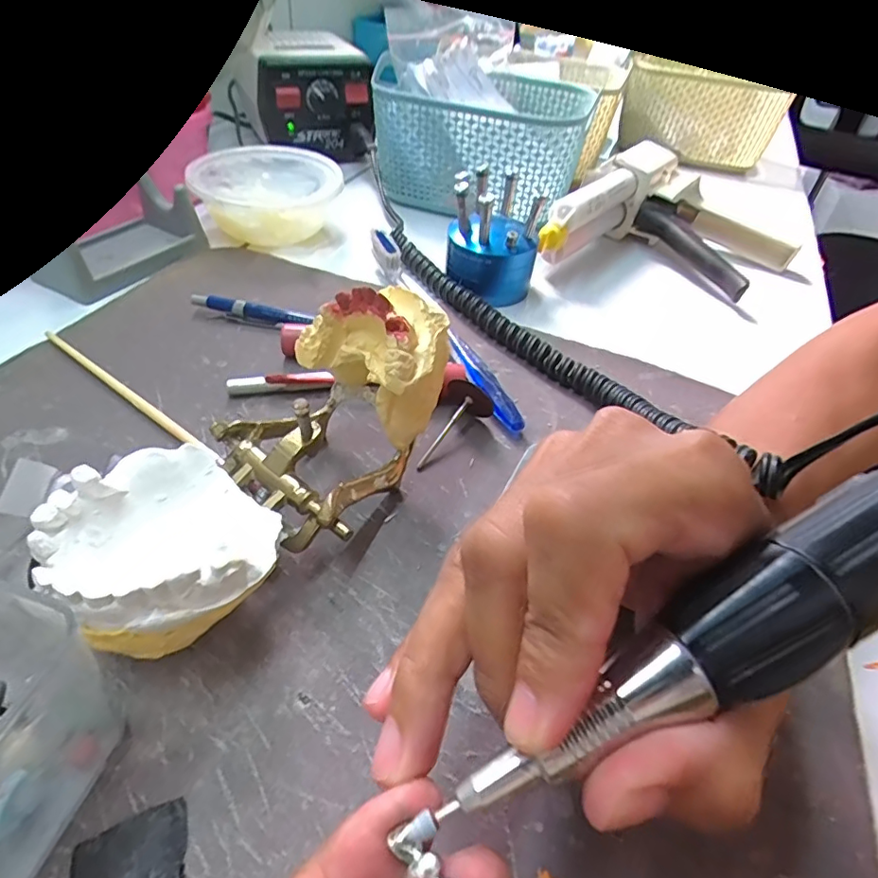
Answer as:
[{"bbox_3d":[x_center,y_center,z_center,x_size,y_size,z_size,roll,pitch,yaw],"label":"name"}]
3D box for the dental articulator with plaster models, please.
[{"bbox_3d":[-0.060,0.007,0.195,0.064,0.077,0.145,31,50,23],"label":"dental articulator with plaster models"}]

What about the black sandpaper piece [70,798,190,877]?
[{"bbox_3d":[-0.079,0.112,0.138,0.029,0.006,0.027,-17,49,-21],"label":"black sandpaper piece"}]

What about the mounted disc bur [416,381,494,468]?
[{"bbox_3d":[0.004,-0.004,0.258,0.022,0.021,0.048,30,68,22],"label":"mounted disc bur"}]

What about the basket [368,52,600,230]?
[{"bbox_3d":[0.032,-0.245,0.451,0.162,0.081,0.122,13,46,7],"label":"basket"}]

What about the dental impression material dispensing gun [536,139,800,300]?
[{"bbox_3d":[0.175,-0.155,0.407,0.156,0.067,0.193,30,50,22],"label":"dental impression material dispensing gun"}]

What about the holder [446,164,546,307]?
[{"bbox_3d":[0.035,-0.131,0.346,0.057,0.062,0.056,8,45,2],"label":"holder"}]

